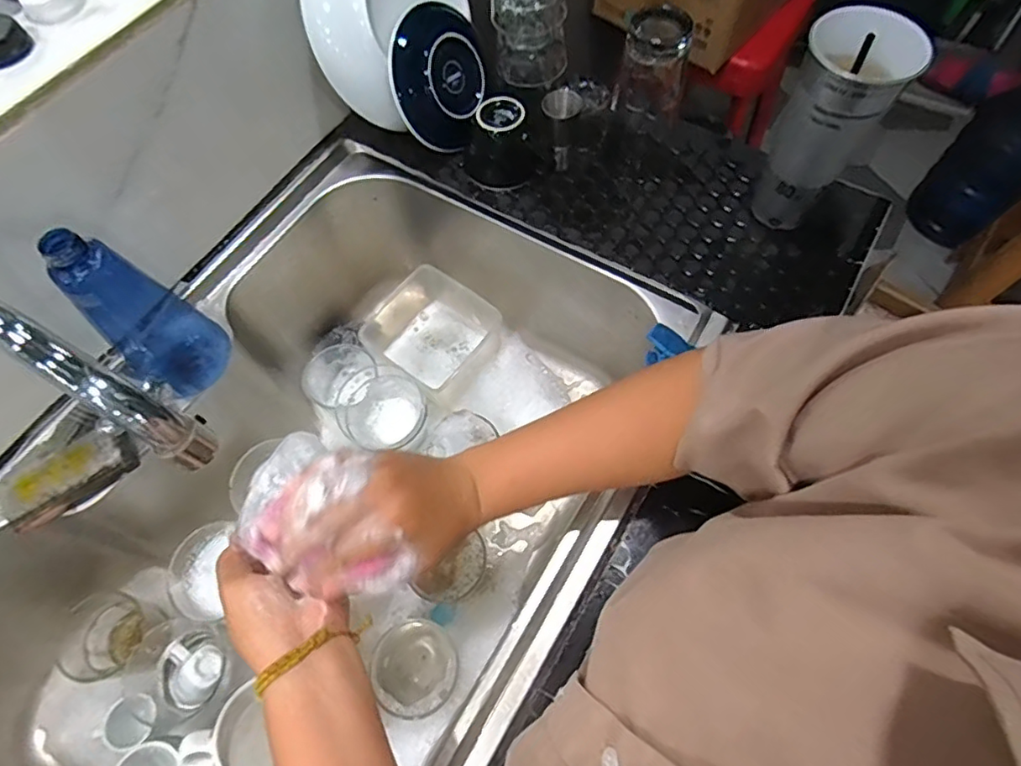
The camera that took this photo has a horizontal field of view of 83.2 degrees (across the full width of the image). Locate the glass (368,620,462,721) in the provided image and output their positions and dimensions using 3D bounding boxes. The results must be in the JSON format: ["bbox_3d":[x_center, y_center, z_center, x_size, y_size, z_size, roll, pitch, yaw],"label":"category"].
[{"bbox_3d":[-0.094,0.289,0.589,0.089,0.050,0.091,2,64,3],"label":"glass"}]

